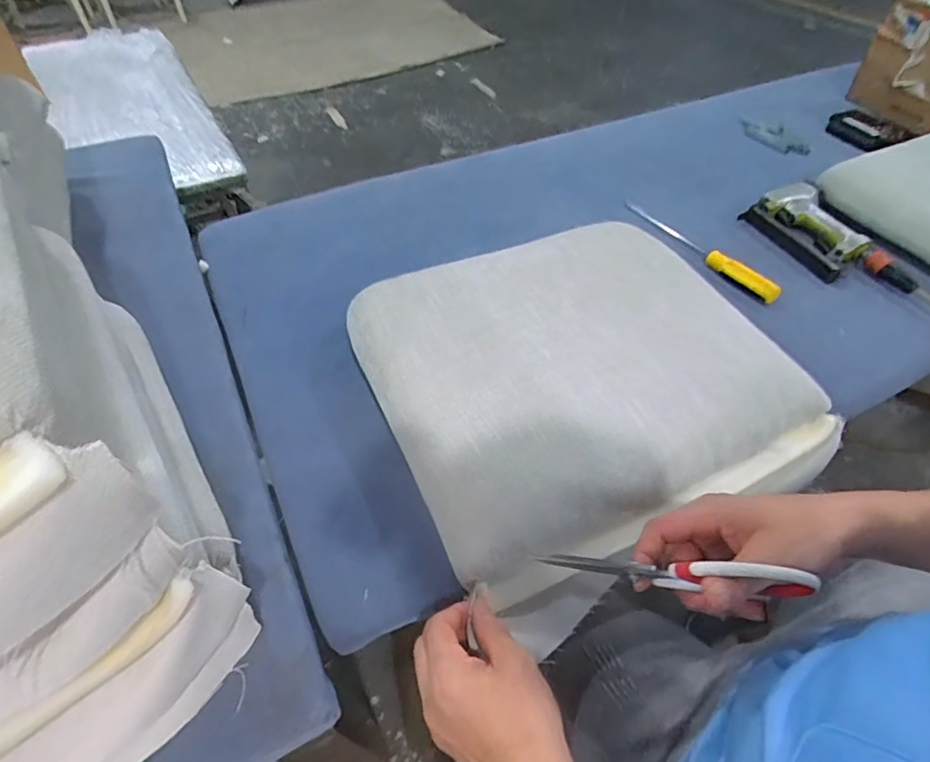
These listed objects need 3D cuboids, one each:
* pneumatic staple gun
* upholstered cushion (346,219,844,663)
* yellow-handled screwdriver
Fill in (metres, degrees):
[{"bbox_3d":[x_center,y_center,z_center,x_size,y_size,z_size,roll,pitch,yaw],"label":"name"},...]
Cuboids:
[{"bbox_3d":[0.572,-0.221,0.786,0.131,0.043,0.262,-19,53,-16],"label":"pneumatic staple gun"},{"bbox_3d":[0.122,0.000,0.574,0.427,0.106,0.401,-22,55,-22],"label":"upholstered cushion"},{"bbox_3d":[0.361,-0.211,0.784,0.028,0.028,0.280,-20,50,-20],"label":"yellow-handled screwdriver"}]

